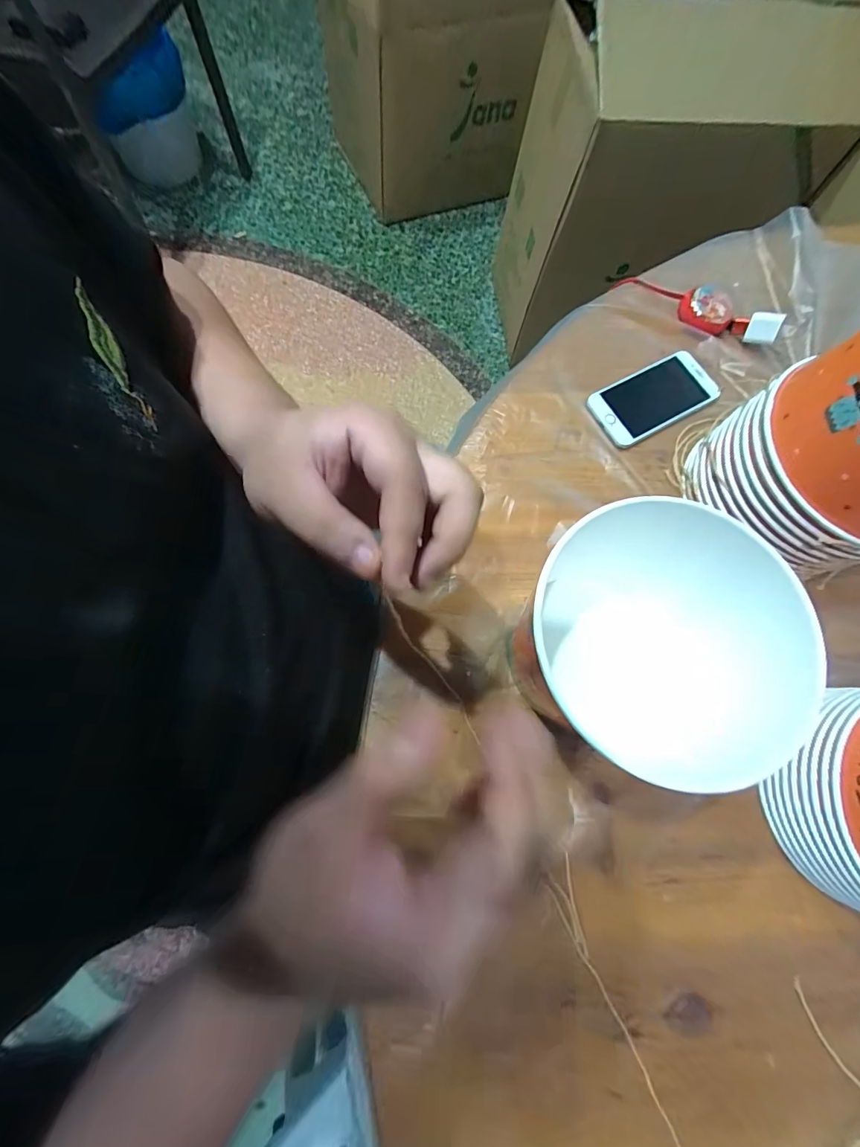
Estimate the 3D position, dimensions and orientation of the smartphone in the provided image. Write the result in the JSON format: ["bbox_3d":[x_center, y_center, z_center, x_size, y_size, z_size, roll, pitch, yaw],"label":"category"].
[{"bbox_3d":[0.227,-0.179,0.431,0.132,0.006,0.067,-29,77,-10],"label":"smartphone"}]

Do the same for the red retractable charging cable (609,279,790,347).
[{"bbox_3d":[0.283,-0.288,0.450,0.171,0.024,0.042,28,75,6],"label":"red retractable charging cable"}]

